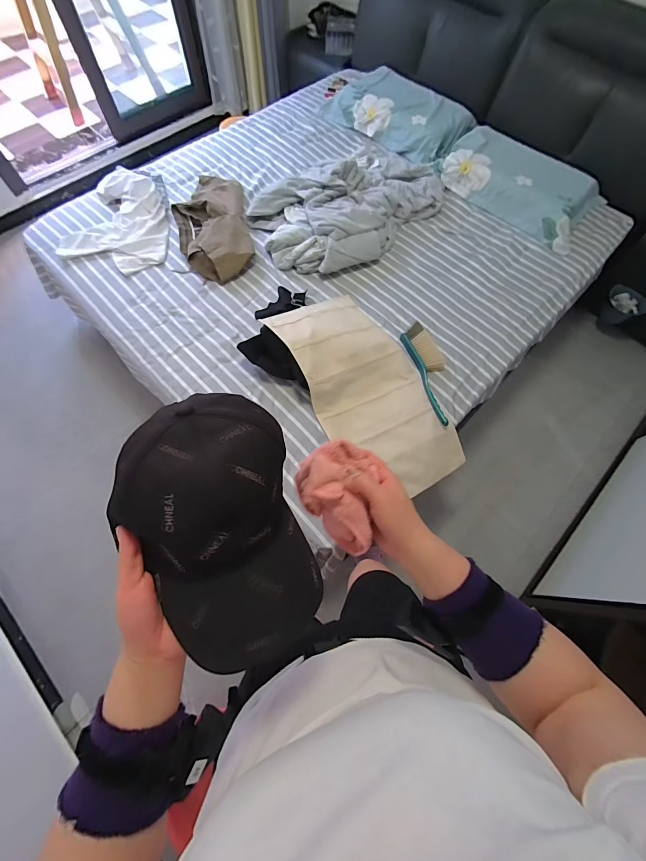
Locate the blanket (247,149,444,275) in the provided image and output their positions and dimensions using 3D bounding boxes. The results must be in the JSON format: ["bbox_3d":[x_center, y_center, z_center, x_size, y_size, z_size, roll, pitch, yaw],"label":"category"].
[{"bbox_3d":[0.122,-0.952,1.420,0.855,0.135,0.500,-36,72,-16],"label":"blanket"}]

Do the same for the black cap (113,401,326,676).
[{"bbox_3d":[-0.097,0.081,0.317,0.147,0.099,0.238,-15,68,-5],"label":"black cap"}]

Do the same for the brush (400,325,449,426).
[{"bbox_3d":[0.362,-0.198,1.142,0.104,0.037,0.382,-13,68,-8],"label":"brush"}]

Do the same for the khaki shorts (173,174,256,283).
[{"bbox_3d":[-0.439,-0.838,1.372,0.295,0.121,0.588,-11,67,-7],"label":"khaki shorts"}]

